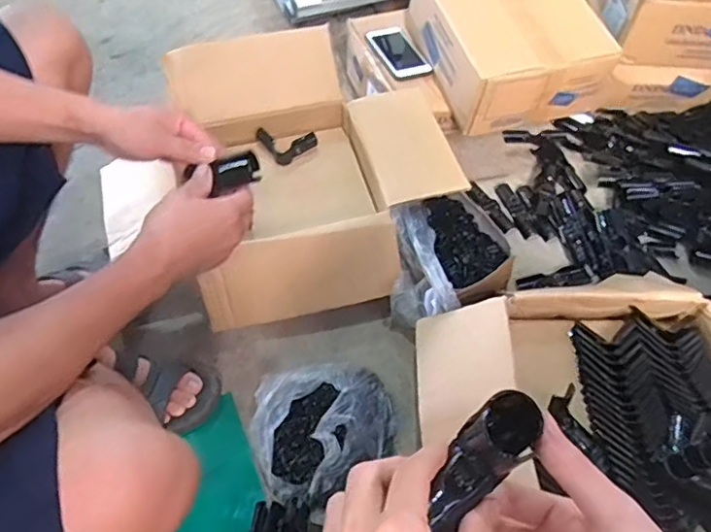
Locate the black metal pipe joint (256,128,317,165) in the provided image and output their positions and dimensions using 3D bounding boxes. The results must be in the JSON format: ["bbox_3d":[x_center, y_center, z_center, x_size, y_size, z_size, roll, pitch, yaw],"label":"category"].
[{"bbox_3d":[-0.126,-0.210,1.063,0.108,0.022,0.064,6,75,4],"label":"black metal pipe joint"}]

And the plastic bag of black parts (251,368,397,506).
[{"bbox_3d":[-0.044,0.214,0.812,0.203,0.084,0.171,-31,60,-22],"label":"plastic bag of black parts"}]

